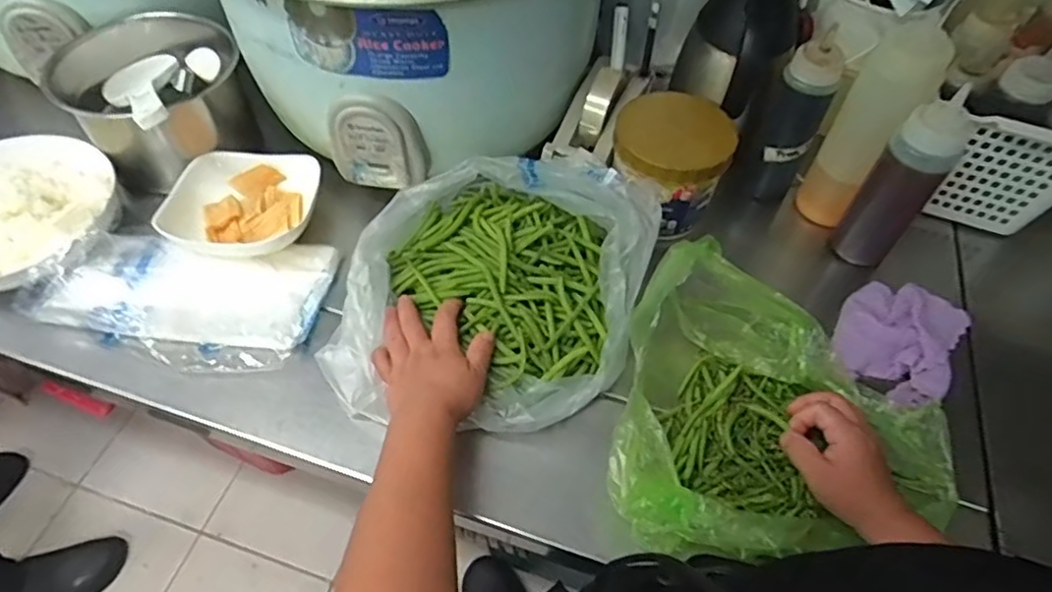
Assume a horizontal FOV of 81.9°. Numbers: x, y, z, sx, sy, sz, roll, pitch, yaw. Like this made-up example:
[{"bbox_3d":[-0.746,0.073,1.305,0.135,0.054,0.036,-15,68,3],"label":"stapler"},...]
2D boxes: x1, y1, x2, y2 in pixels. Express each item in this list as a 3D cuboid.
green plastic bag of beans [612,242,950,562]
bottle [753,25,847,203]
[{"bbox_3d":[0.204,0.116,0.496,0.282,0.096,0.237,29,58,18],"label":"green plastic bag of beans"},{"bbox_3d":[0.291,-0.190,0.664,0.055,0.188,0.058,25,57,16],"label":"bottle"}]

